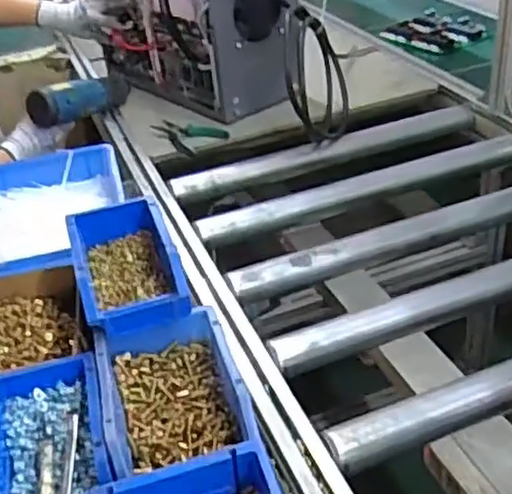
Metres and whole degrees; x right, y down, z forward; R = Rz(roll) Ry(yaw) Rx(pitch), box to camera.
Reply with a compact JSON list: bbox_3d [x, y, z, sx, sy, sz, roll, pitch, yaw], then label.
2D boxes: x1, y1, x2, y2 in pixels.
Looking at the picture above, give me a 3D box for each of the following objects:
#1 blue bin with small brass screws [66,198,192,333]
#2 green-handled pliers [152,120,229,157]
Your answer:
[{"bbox_3d":[-0.137,0.011,0.721,0.096,0.060,0.160,-14,35,-12],"label":"blue bin with small brass screws"},{"bbox_3d":[-0.131,-0.209,1.274,0.136,0.021,0.096,24,44,37],"label":"green-handled pliers"}]

